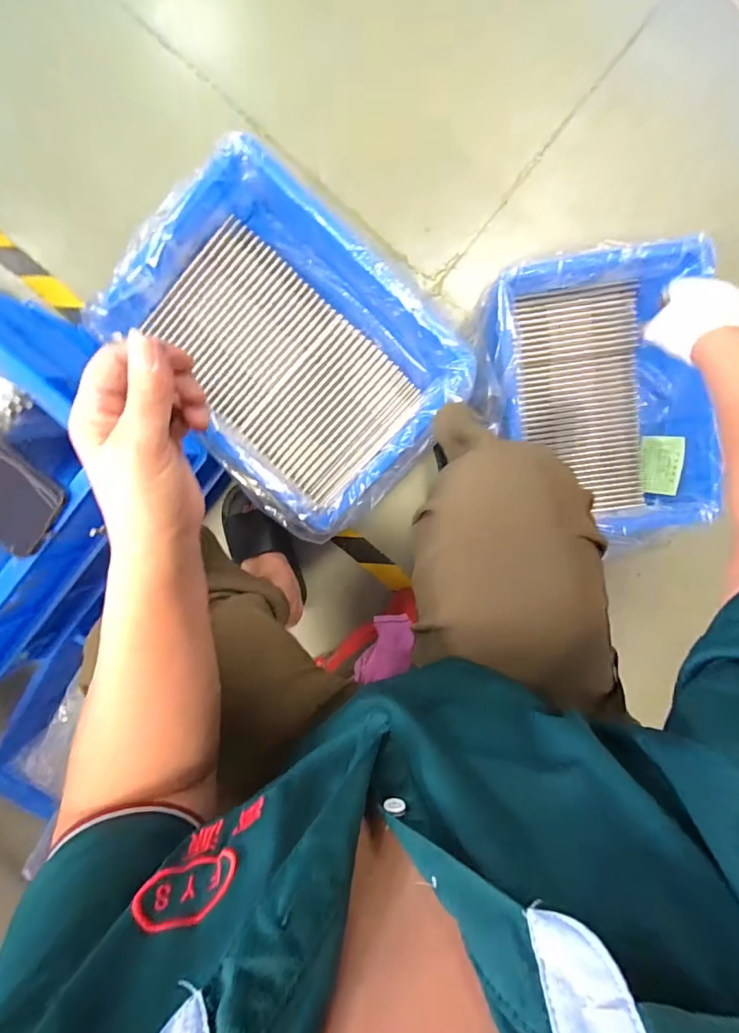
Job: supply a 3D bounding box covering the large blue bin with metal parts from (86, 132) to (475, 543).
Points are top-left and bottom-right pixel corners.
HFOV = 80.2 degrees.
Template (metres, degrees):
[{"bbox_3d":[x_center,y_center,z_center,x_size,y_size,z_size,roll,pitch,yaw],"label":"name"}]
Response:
[{"bbox_3d":[-0.107,-0.221,0.613,0.324,0.116,0.438,-44,95,6],"label":"large blue bin with metal parts"}]

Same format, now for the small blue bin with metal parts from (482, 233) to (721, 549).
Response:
[{"bbox_3d":[0.338,-0.182,0.701,0.330,0.134,0.403,-5,97,2],"label":"small blue bin with metal parts"}]

